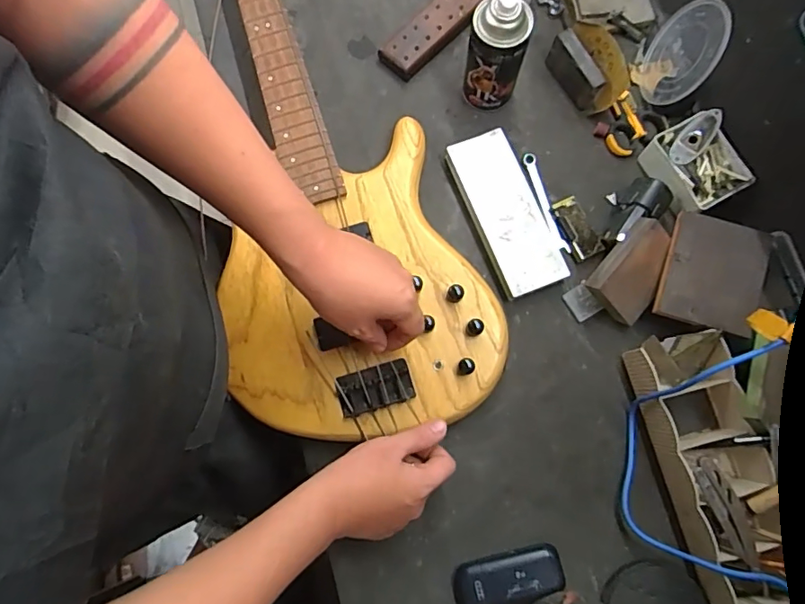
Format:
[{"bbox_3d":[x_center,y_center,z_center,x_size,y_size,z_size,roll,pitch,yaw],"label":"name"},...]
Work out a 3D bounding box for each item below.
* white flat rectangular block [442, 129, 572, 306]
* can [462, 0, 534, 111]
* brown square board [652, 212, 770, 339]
[{"bbox_3d":[0.121,-0.106,0.611,0.079,0.023,0.197,-22,80,-3],"label":"white flat rectangular block"},{"bbox_3d":[0.105,-0.282,0.579,0.065,0.152,0.057,5,79,2],"label":"can"},{"bbox_3d":[0.335,-0.029,0.549,0.100,0.010,0.118,18,80,4],"label":"brown square board"}]

